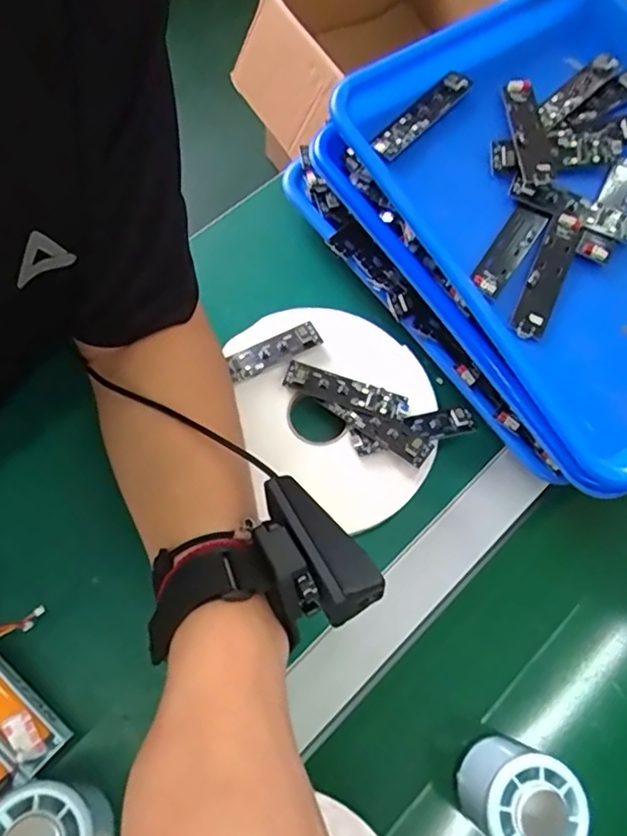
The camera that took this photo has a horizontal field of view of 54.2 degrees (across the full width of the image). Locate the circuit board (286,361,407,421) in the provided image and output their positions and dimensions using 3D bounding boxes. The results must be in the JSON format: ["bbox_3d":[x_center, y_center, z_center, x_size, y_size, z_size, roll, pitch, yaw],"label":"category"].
[{"bbox_3d":[0.024,-0.019,0.445,0.090,0.008,0.024,20,71,5],"label":"circuit board"}]

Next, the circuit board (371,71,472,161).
[{"bbox_3d":[0.076,-0.218,0.440,0.077,0.011,0.026,-45,69,-5],"label":"circuit board"}]

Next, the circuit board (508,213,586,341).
[{"bbox_3d":[0.159,-0.096,0.416,0.024,0.012,0.091,22,84,5],"label":"circuit board"}]

